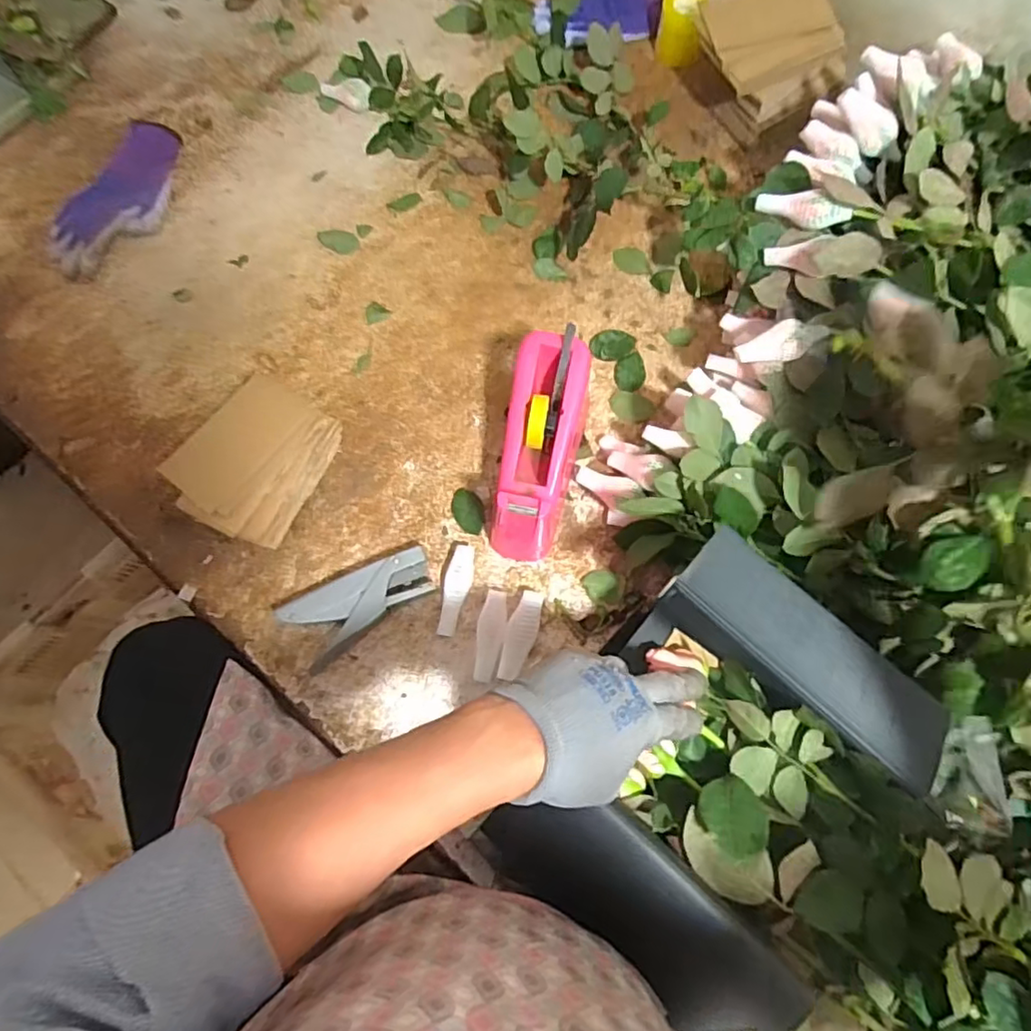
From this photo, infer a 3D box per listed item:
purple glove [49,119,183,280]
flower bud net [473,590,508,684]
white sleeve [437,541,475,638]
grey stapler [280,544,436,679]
[{"bbox_3d":[-0.464,-0.376,0.733,0.094,0.031,0.223,14,74,4],"label":"purple glove"},{"bbox_3d":[-0.023,0.116,0.595,0.026,0.018,0.086,6,73,2],"label":"flower bud net"},{"bbox_3d":[-0.057,0.074,0.610,0.026,0.015,0.088,7,73,2],"label":"white sleeve"},{"bbox_3d":[-0.145,0.084,0.594,0.140,0.030,0.061,-30,75,-9],"label":"grey stapler"}]

